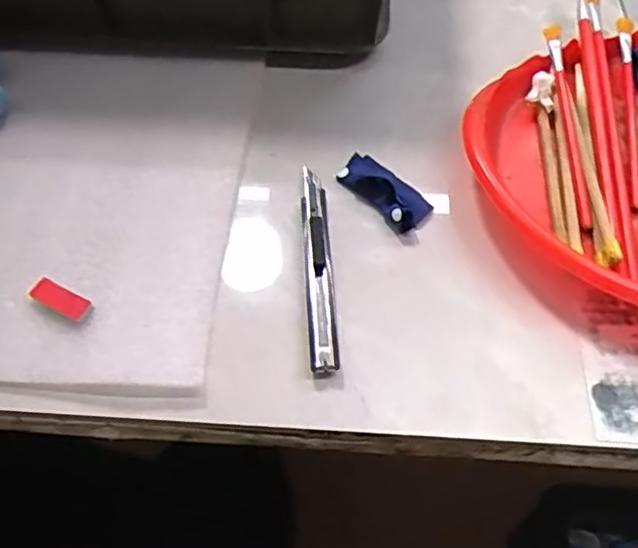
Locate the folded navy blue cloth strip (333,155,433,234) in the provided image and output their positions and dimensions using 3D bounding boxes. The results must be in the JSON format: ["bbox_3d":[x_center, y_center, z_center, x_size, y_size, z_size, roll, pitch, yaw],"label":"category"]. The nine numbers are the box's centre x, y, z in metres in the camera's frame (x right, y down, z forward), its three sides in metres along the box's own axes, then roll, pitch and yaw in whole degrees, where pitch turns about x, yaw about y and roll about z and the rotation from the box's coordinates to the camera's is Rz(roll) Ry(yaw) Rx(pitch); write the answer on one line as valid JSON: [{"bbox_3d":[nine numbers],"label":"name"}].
[{"bbox_3d":[0.039,-0.050,0.404,0.062,0.016,0.028,36,64,22],"label":"folded navy blue cloth strip"}]

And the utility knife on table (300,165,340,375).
[{"bbox_3d":[-0.001,-0.008,0.373,0.015,0.010,0.137,-3,56,-1],"label":"utility knife on table"}]

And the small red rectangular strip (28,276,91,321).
[{"bbox_3d":[-0.141,0.014,0.358,0.036,0.009,0.013,25,60,16],"label":"small red rectangular strip"}]

